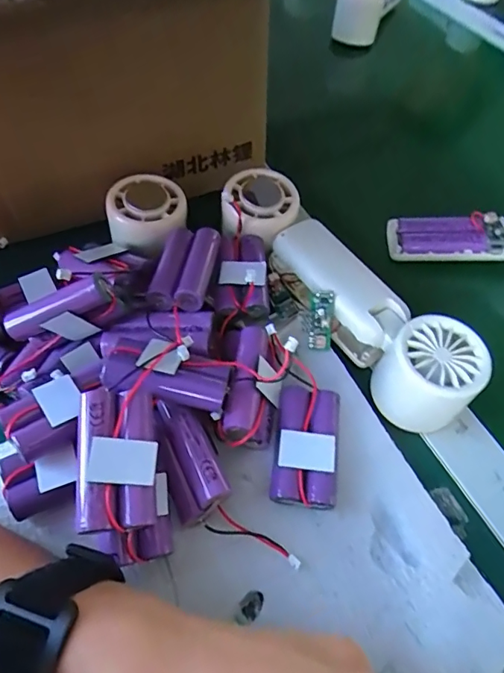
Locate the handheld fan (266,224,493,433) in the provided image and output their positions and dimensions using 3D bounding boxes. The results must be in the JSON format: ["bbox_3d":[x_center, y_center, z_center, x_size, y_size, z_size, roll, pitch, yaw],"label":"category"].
[{"bbox_3d":[0.071,-0.012,0.317,0.059,0.048,0.168,-32,62,-22],"label":"handheld fan"}]

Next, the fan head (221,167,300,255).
[{"bbox_3d":[0.006,-0.097,0.351,0.055,0.033,0.062,1,55,-2],"label":"fan head"}]

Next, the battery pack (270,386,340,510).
[{"bbox_3d":[0.031,0.063,0.277,0.033,0.021,0.066,8,55,3],"label":"battery pack"}]

